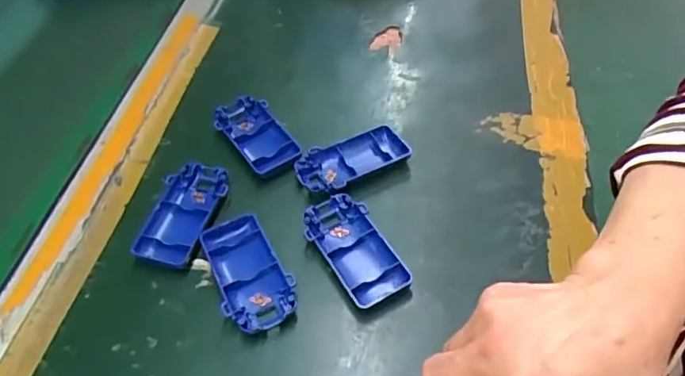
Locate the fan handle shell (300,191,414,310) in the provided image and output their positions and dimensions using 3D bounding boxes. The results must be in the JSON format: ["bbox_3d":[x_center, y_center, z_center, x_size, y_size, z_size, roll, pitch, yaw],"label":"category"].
[{"bbox_3d":[0.008,0.044,0.390,0.046,0.014,0.092,-23,53,-16],"label":"fan handle shell"}]

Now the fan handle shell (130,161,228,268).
[{"bbox_3d":[-0.123,0.020,0.413,0.049,0.015,0.092,7,51,8],"label":"fan handle shell"}]

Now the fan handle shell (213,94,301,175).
[{"bbox_3d":[-0.077,-0.048,0.464,0.048,0.013,0.093,-25,54,-17],"label":"fan handle shell"}]

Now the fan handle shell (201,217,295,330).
[{"bbox_3d":[-0.069,0.061,0.379,0.048,0.016,0.095,-26,54,-18],"label":"fan handle shell"}]

